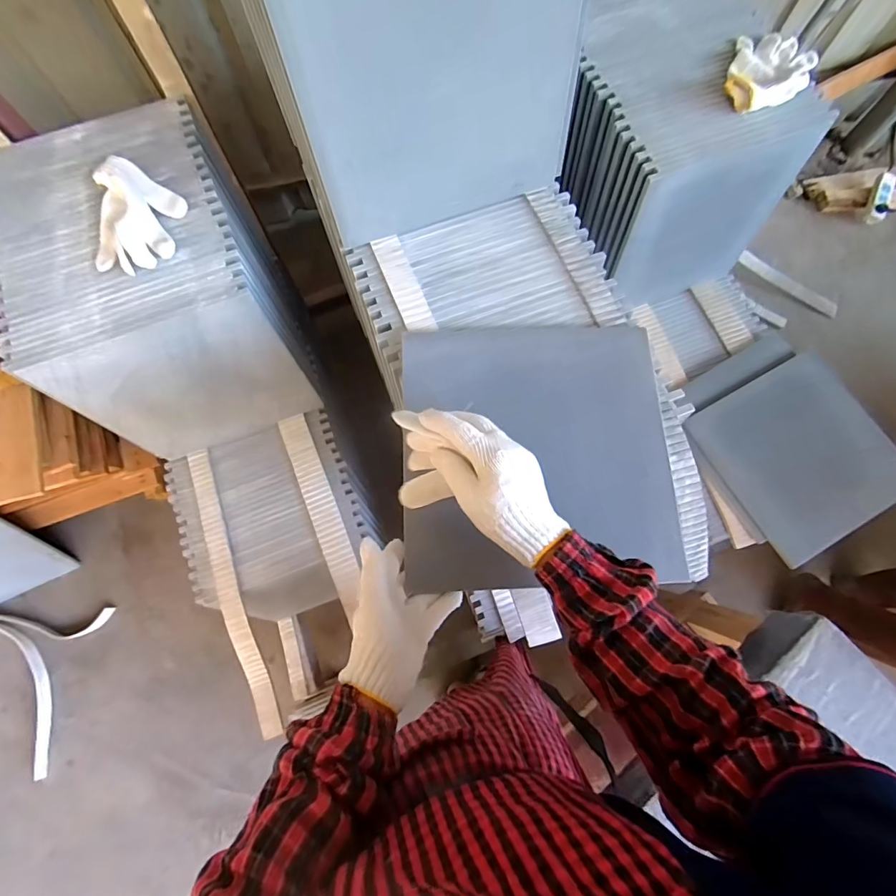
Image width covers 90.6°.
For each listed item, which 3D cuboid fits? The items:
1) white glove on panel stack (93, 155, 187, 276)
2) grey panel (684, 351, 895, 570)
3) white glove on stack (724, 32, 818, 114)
[{"bbox_3d":[-0.407,-0.300,0.576,0.107,0.040,0.145,-2,75,-1],"label":"white glove on panel stack"},{"bbox_3d":[0.624,0.006,0.783,0.274,0.018,0.287,-30,73,-4],"label":"grey panel"},{"bbox_3d":[0.481,-0.567,0.662,0.116,0.031,0.190,28,76,7],"label":"white glove on stack"}]

